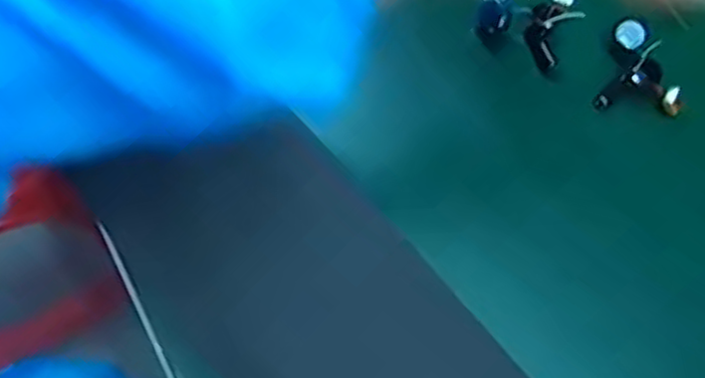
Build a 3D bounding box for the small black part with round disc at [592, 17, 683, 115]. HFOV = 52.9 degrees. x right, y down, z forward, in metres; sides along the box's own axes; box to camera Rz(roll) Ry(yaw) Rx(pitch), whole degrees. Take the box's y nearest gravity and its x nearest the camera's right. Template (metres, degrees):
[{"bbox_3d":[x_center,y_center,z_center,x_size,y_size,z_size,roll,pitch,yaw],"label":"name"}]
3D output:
[{"bbox_3d":[0.123,-0.056,0.307,0.035,0.010,0.044,4,69,-1],"label":"small black part with round disc"}]

